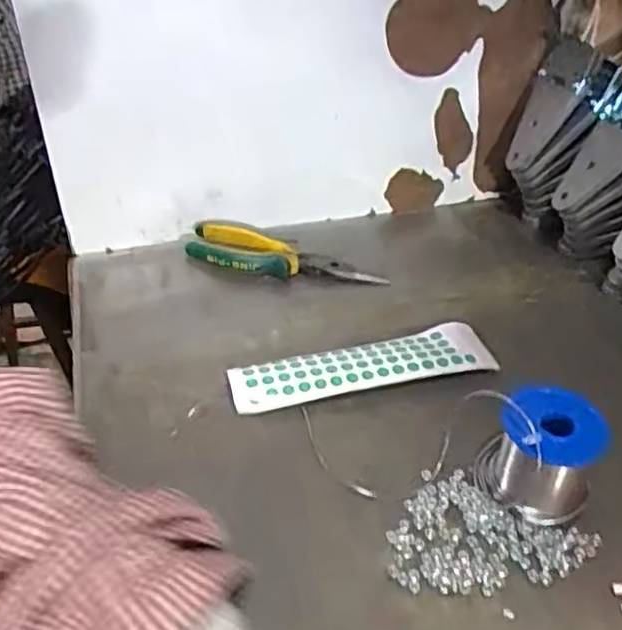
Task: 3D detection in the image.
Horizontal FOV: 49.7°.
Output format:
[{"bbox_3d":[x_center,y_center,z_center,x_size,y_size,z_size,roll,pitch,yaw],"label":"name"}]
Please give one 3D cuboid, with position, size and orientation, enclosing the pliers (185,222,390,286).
[{"bbox_3d":[-0.027,-0.052,0.663,0.194,0.031,0.051,13,40,15],"label":"pliers"}]

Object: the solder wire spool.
[{"bbox_3d":[0.152,0.092,0.450,0.070,0.064,0.065,15,41,17],"label":"solder wire spool"}]

